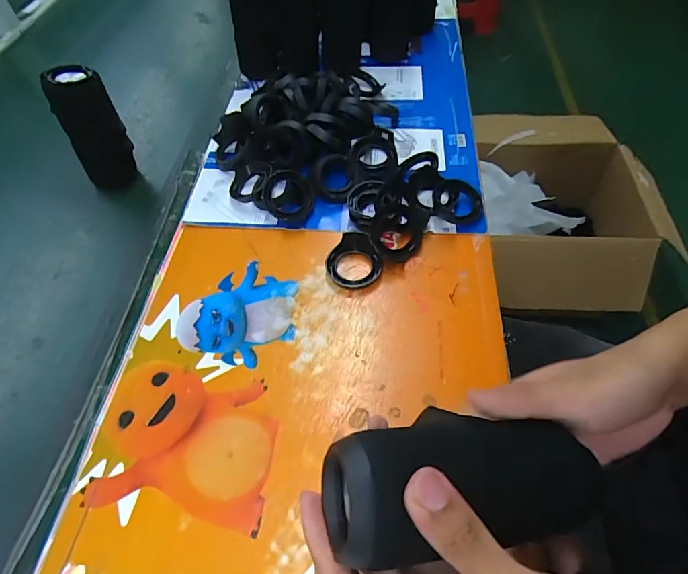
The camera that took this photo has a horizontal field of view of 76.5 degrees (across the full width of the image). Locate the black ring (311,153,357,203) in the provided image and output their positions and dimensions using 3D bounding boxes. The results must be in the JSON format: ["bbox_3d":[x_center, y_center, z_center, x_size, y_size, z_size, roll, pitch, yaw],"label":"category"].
[{"bbox_3d":[-0.012,-0.136,0.536,0.057,0.055,0.017,-52,25,-10],"label":"black ring"}]

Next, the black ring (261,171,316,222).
[{"bbox_3d":[-0.067,-0.111,0.532,0.059,0.022,0.061,-46,103,-15],"label":"black ring"}]

